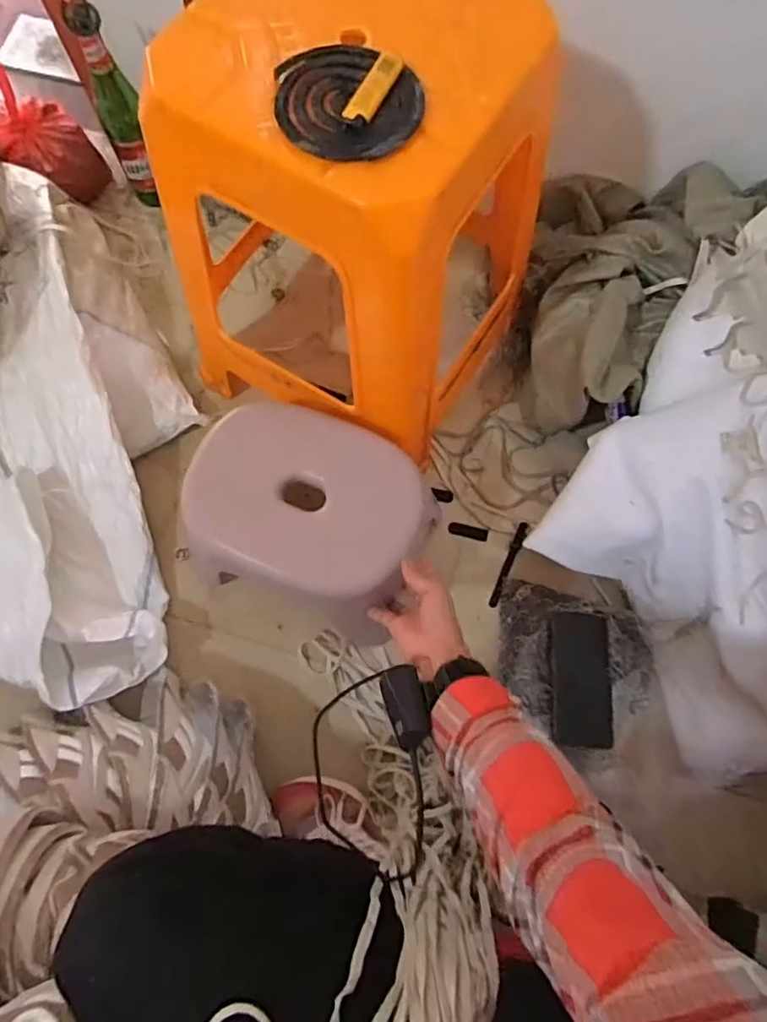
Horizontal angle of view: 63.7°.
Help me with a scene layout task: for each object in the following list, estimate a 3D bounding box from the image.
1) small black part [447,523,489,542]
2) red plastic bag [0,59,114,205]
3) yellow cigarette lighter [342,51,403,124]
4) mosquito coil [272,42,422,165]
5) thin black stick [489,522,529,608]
[{"bbox_3d":[0.121,0.030,0.884,0.060,0.005,0.020,13,73,-13],"label":"small black part"},{"bbox_3d":[-0.564,-0.610,1.012,0.196,0.166,0.124,39,77,10],"label":"red plastic bag"},{"bbox_3d":[-0.008,-0.332,0.483,0.020,0.010,0.069,26,75,6],"label":"yellow cigarette lighter"},{"bbox_3d":[-0.028,-0.332,0.498,0.116,0.012,0.112,0,73,-1],"label":"mosquito coil"},{"bbox_3d":[0.178,0.075,0.873,0.015,0.013,0.128,22,74,5],"label":"thin black stick"}]

